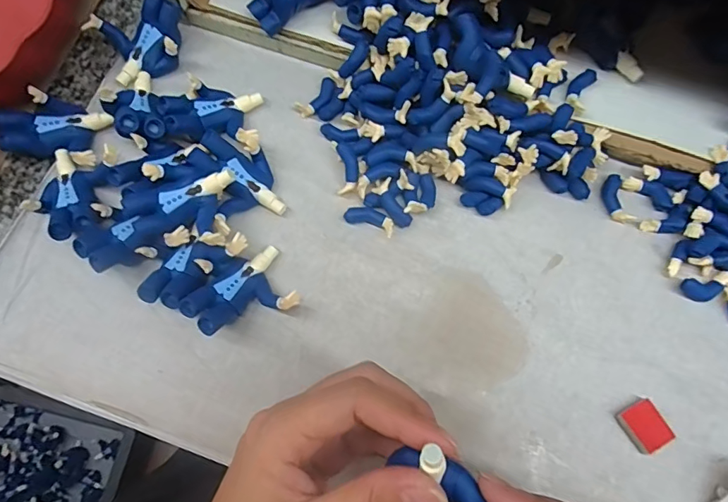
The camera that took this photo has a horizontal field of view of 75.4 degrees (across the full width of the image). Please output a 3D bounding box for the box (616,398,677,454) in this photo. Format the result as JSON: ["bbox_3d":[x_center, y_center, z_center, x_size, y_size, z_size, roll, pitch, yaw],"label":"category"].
[{"bbox_3d":[0.142,0.088,0.237,0.020,0.005,0.023,-30,78,-6],"label":"box"}]

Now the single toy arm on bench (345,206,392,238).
[{"bbox_3d":[0.004,-0.018,0.265,0.028,0.006,0.012,21,78,6],"label":"single toy arm on bench"}]

